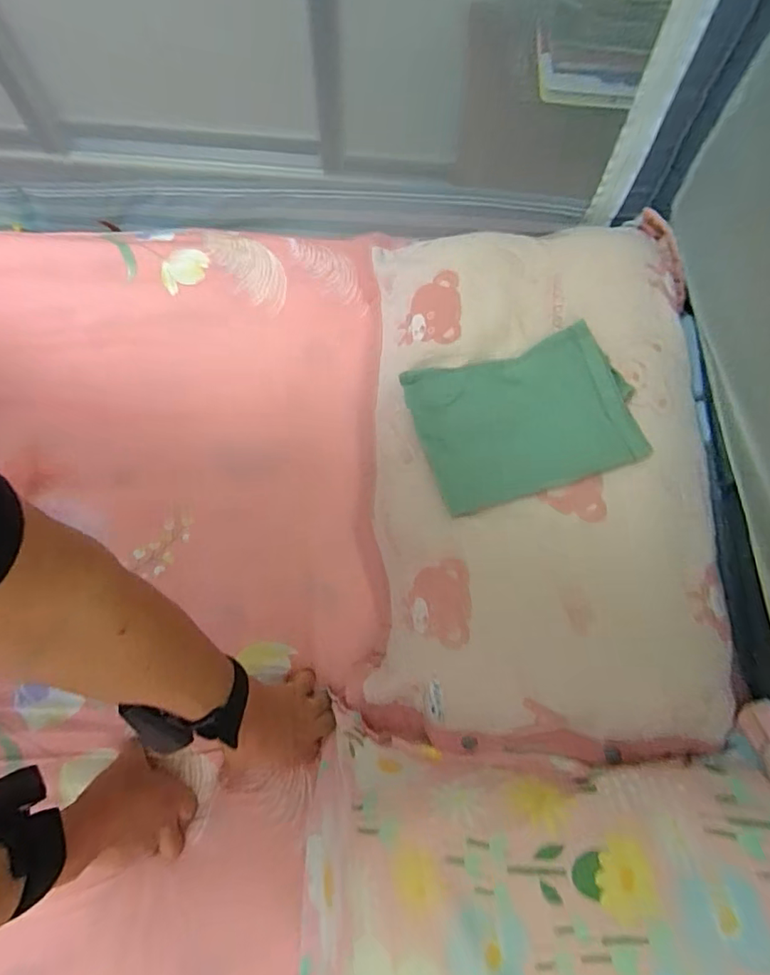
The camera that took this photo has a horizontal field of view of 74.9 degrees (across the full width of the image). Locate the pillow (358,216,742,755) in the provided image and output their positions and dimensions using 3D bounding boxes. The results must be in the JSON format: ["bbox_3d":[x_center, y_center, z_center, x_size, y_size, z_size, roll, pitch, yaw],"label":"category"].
[{"bbox_3d":[0.143,-0.021,0.504,0.319,0.129,0.523,4,75,-1],"label":"pillow"}]

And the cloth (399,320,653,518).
[{"bbox_3d":[0.132,-0.065,0.487,0.196,0.017,0.143,-16,87,5],"label":"cloth"}]

